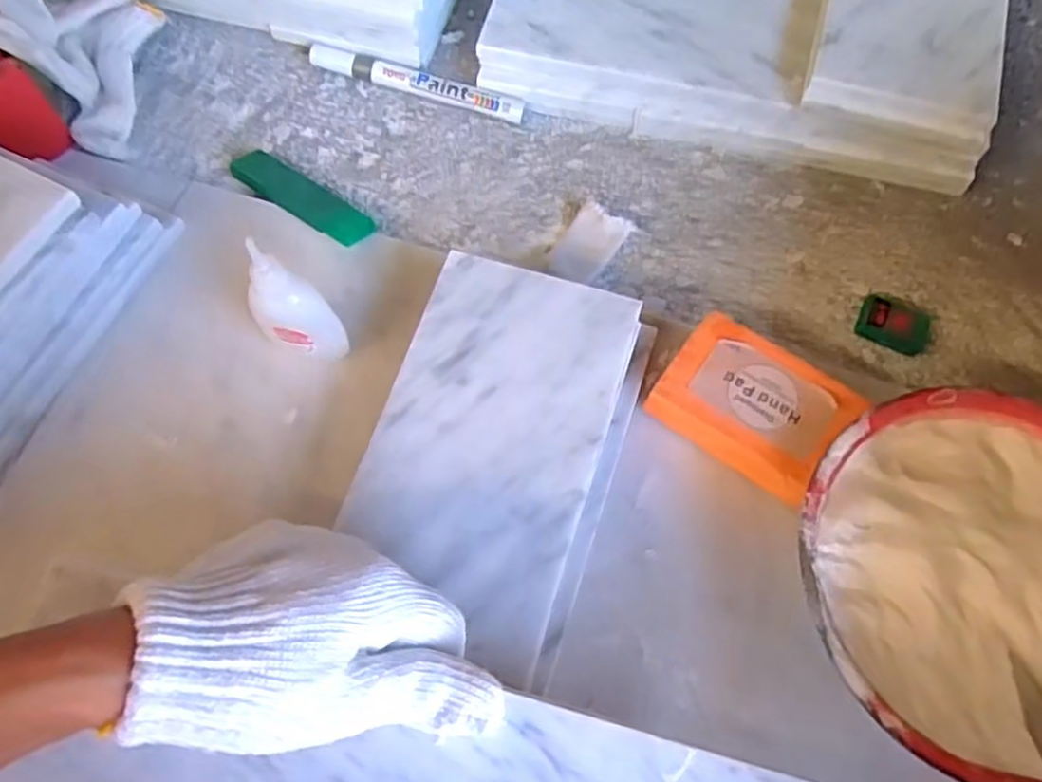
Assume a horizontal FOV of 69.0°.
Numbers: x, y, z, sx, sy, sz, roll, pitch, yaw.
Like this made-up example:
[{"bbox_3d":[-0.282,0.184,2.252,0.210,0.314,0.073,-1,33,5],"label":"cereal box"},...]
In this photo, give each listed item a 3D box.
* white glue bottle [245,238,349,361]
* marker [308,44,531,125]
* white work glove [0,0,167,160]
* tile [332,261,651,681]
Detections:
[{"bbox_3d":[-0.112,-0.039,0.370,0.035,0.090,0.020,12,66,5],"label":"white glue bottle"},{"bbox_3d":[-0.068,-0.199,0.492,0.144,0.017,0.015,18,67,8],"label":"marker"},{"bbox_3d":[-0.271,-0.211,0.455,0.063,0.087,0.122,3,66,1],"label":"white work glove"},{"bbox_3d":[-0.015,0.023,0.356,0.104,0.010,0.183,16,69,9],"label":"tile"}]

